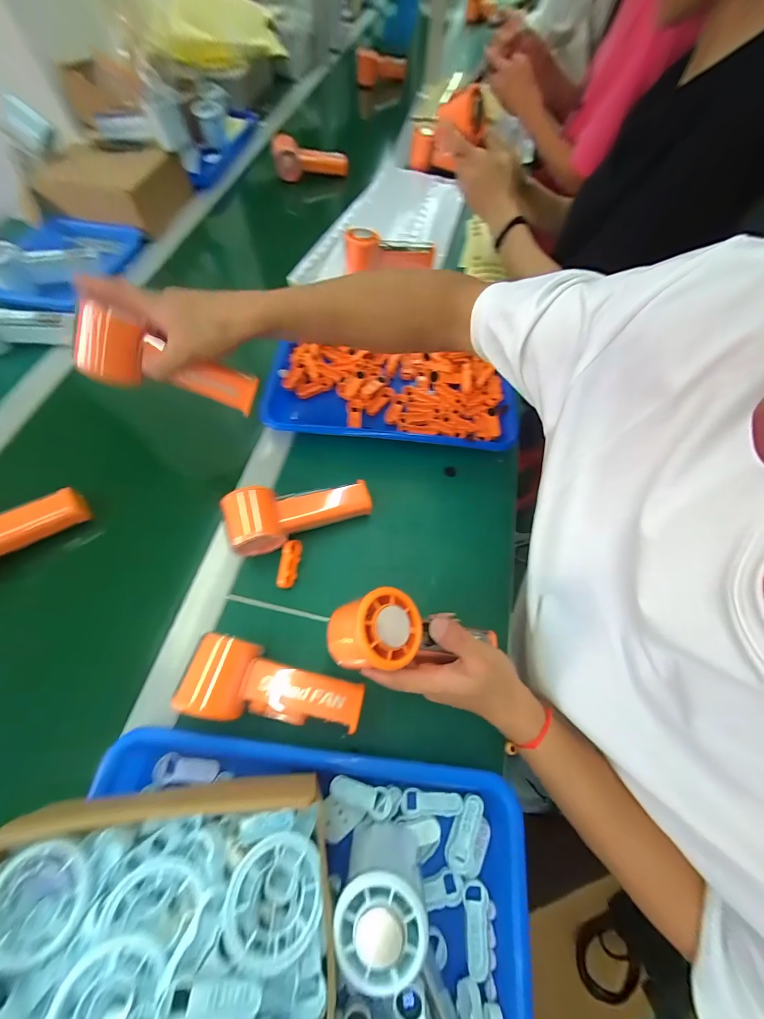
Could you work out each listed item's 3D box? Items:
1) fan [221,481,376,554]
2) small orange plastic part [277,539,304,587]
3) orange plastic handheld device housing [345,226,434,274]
[{"bbox_3d":[-0.090,0.004,0.372,0.154,0.054,0.061,-12,62,-22],"label":"fan"},{"bbox_3d":[-0.100,0.058,0.363,0.019,0.013,0.051,7,64,2],"label":"small orange plastic part"},{"bbox_3d":[0.015,-0.435,0.568,0.168,0.046,0.060,-18,63,-25],"label":"orange plastic handheld device housing"}]

